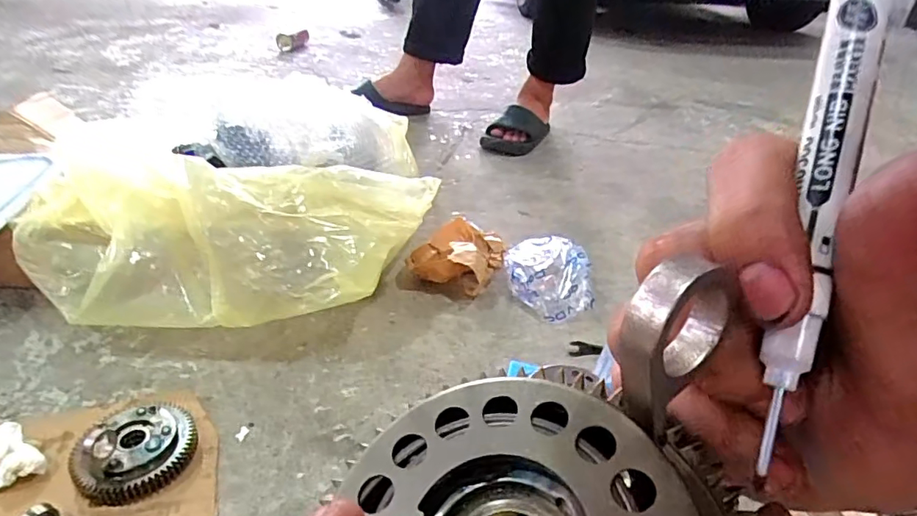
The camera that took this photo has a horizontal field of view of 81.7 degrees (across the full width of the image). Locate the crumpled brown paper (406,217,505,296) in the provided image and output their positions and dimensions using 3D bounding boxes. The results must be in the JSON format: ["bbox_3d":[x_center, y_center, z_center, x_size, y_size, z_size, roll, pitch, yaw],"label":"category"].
[{"bbox_3d":[-0.004,0.006,0.766,0.125,0.076,0.117,10,32,8],"label":"crumpled brown paper"}]

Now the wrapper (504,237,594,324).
[{"bbox_3d":[0.129,0.026,0.756,0.124,0.066,0.146,8,31,3],"label":"wrapper"}]

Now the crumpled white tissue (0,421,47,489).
[{"bbox_3d":[-0.397,0.177,0.469,0.054,0.032,0.041,28,38,33],"label":"crumpled white tissue"}]

